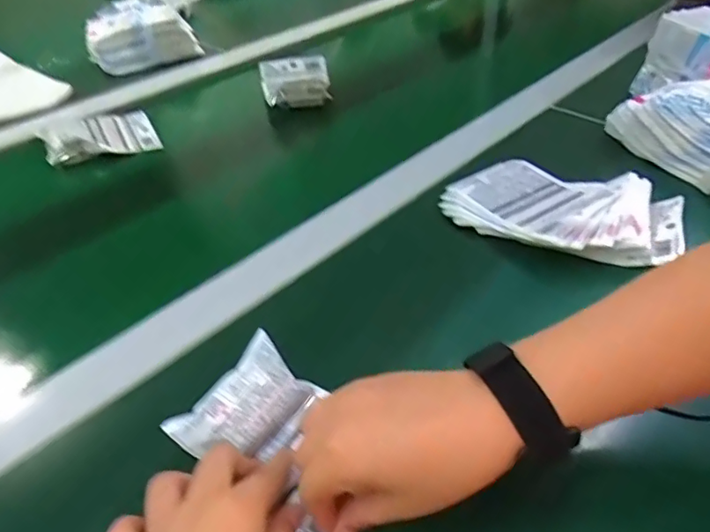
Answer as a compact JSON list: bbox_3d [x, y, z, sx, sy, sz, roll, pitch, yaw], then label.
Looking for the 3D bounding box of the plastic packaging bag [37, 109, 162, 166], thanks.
[{"bbox_3d":[-0.326,-0.168,0.716,0.132,0.030,0.097,-24,46,-24],"label":"plastic packaging bag"}]

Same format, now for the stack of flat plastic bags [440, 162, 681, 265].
[{"bbox_3d":[0.197,-0.058,0.537,0.217,0.033,0.132,20,45,23],"label":"stack of flat plastic bags"}]

